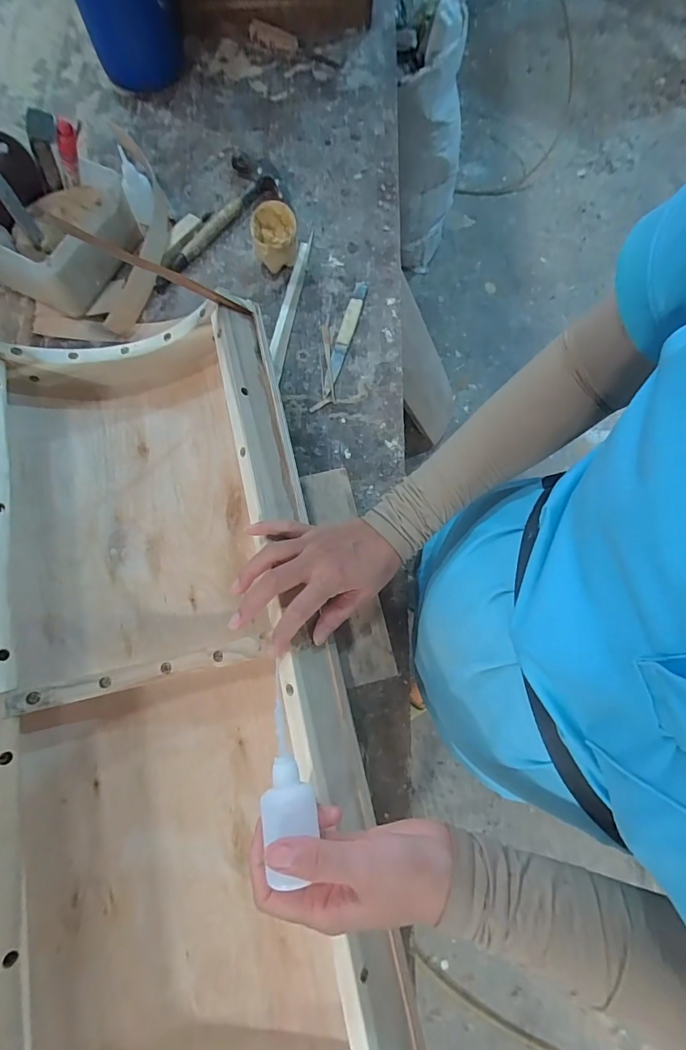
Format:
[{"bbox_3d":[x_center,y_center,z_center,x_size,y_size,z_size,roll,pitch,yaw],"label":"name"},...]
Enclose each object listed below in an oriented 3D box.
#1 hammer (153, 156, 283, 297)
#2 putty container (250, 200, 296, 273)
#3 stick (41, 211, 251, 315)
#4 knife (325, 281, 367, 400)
[{"bbox_3d":[-0.188,-0.404,0.578,0.080,0.028,0.220,41,78,10],"label":"hammer"},{"bbox_3d":[-0.086,-0.359,0.550,0.056,0.058,0.056,-3,75,-2],"label":"putty container"},{"bbox_3d":[-0.160,-0.224,0.388,0.013,0.183,0.011,-30,72,36],"label":"stick"},{"bbox_3d":[0.002,-0.239,0.548,0.017,0.009,0.167,17,75,4],"label":"knife"}]

